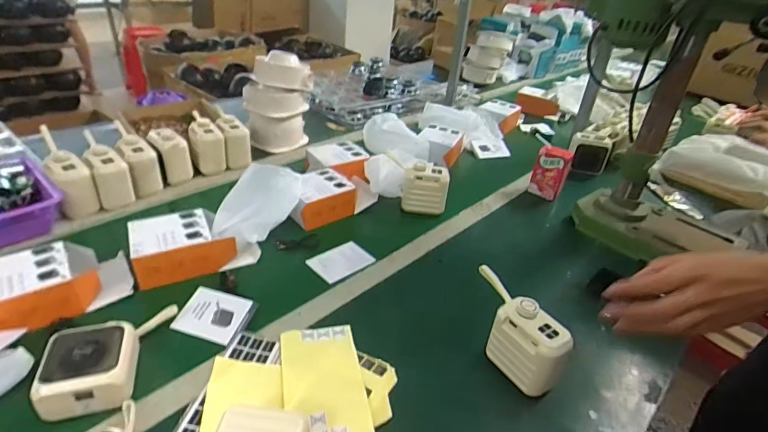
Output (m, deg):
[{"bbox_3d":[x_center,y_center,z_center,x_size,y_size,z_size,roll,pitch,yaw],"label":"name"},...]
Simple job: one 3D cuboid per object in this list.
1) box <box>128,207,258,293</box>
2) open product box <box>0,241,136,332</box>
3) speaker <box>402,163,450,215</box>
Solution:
[{"bbox_3d":[-0.299,0.041,0.702,0.176,0.059,0.102,-8,35,-22],"label":"box"},{"bbox_3d":[-0.457,0.091,0.611,0.177,0.067,0.104,-18,40,-34],"label":"open product box"},{"bbox_3d":[0.083,-0.054,0.886,0.089,0.087,0.044,7,32,0],"label":"speaker"}]

